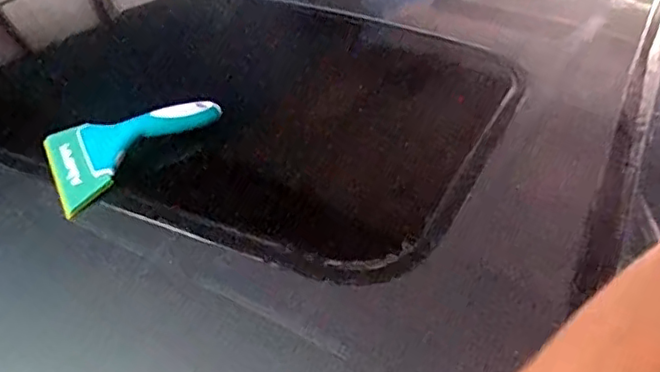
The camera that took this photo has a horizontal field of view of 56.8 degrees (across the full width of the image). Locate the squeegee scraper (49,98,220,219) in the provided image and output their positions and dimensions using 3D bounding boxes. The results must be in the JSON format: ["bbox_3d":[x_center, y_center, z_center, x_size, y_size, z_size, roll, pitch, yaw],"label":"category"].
[{"bbox_3d":[-0.191,-0.046,0.609,0.170,0.040,0.118,-18,39,-21],"label":"squeegee scraper"}]

